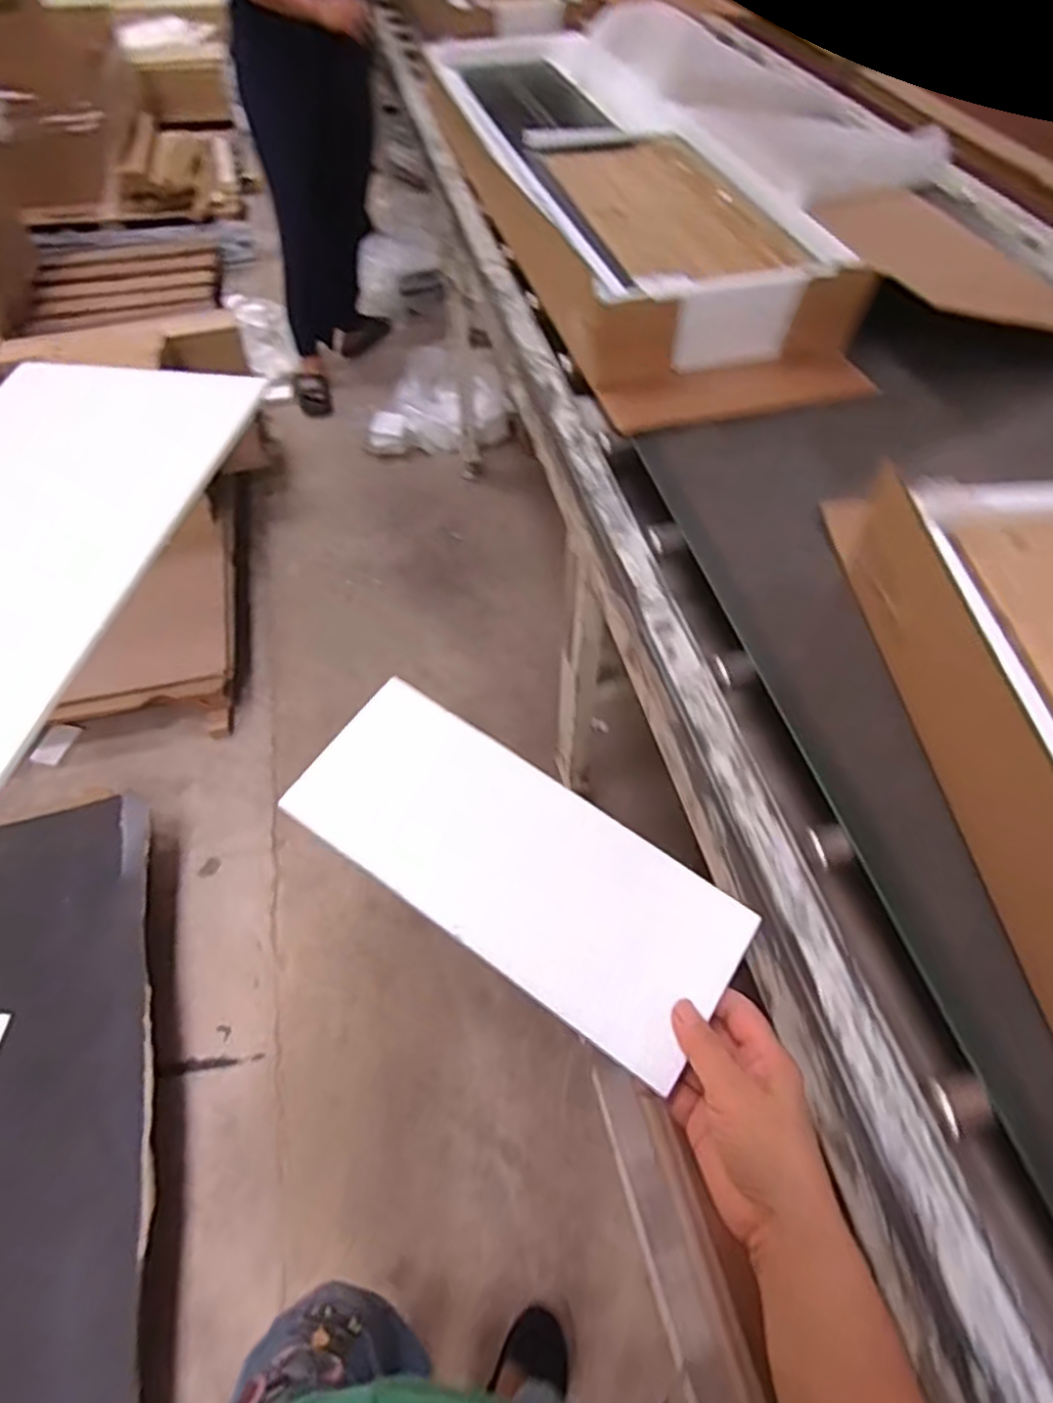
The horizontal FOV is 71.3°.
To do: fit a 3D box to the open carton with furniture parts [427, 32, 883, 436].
[{"bbox_3d":[0.141,-0.898,1.272,0.383,0.136,1.232,-13,54,-8],"label":"open carton with furniture parts"}]

